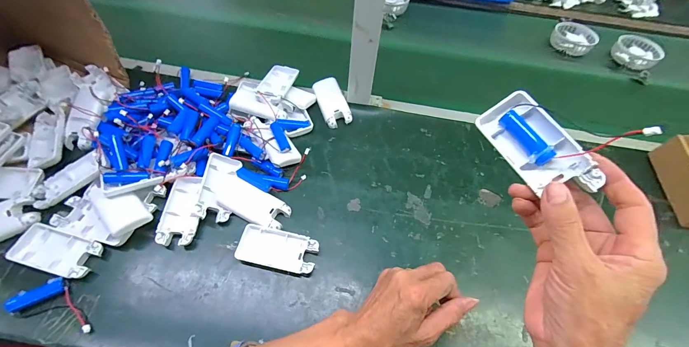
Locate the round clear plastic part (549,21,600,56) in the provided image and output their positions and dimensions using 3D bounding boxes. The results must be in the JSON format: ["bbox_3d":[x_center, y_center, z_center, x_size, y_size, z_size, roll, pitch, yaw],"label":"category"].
[{"bbox_3d":[0.515,-0.304,0.689,0.087,0.029,0.088,2,56,-3],"label":"round clear plastic part"}]

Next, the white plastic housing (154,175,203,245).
[{"bbox_3d":[-0.210,0.047,0.399,0.041,0.020,0.095,-2,58,-5],"label":"white plastic housing"}]

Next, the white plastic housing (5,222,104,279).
[{"bbox_3d":[-0.332,0.091,0.357,0.088,0.024,0.045,15,58,5],"label":"white plastic housing"}]

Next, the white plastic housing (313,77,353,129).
[{"bbox_3d":[-0.020,-0.120,0.517,0.044,0.029,0.088,-15,60,-13],"label":"white plastic housing"}]

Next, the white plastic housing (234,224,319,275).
[{"bbox_3d":[-0.081,0.094,0.378,0.094,0.015,0.046,11,58,3],"label":"white plastic housing"}]

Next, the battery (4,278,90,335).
[{"bbox_3d":[-0.313,0.140,0.335,0.092,0.018,0.043,11,58,3],"label":"battery"}]

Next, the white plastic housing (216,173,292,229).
[{"bbox_3d":[-0.123,0.041,0.409,0.099,0.015,0.044,25,59,12],"label":"white plastic housing"}]

